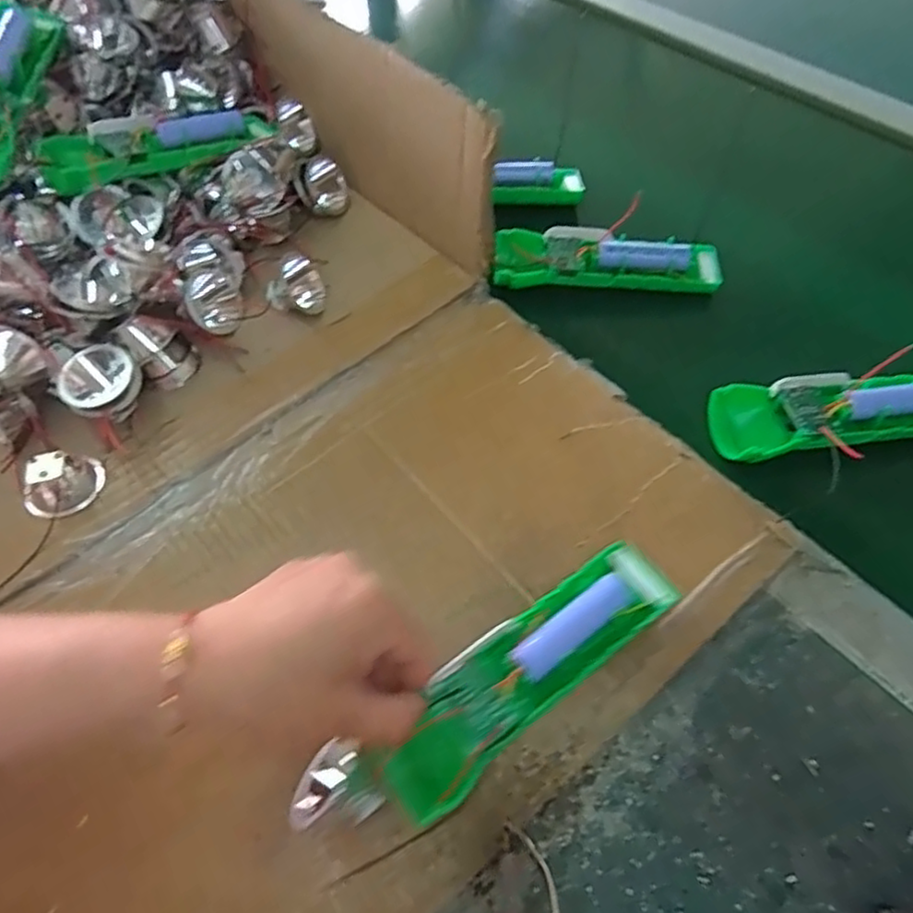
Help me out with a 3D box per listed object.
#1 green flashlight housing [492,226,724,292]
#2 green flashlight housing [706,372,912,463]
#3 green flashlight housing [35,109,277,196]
[{"bbox_3d":[0.111,-0.147,0.498,0.164,0.020,0.050,6,59,7],"label":"green flashlight housing"},{"bbox_3d":[0.235,-0.029,0.409,0.156,0.021,0.049,-7,58,-1],"label":"green flashlight housing"},{"bbox_3d":[-0.208,-0.230,0.487,0.050,0.027,0.180,38,52,23],"label":"green flashlight housing"}]

